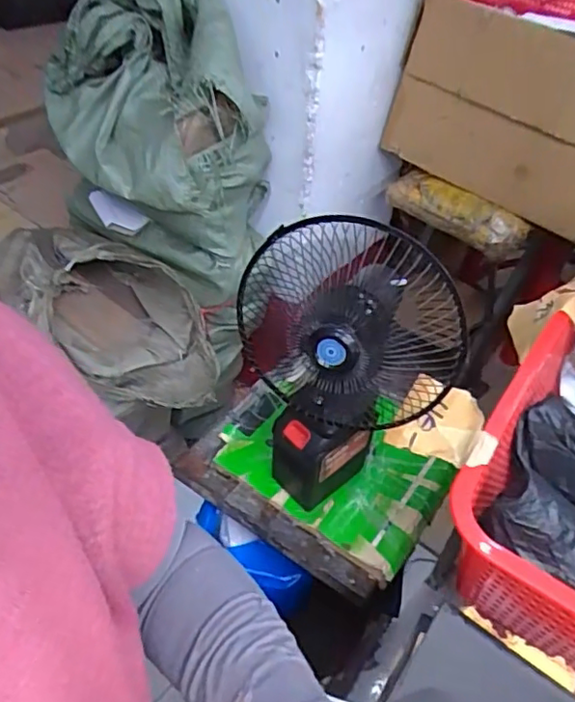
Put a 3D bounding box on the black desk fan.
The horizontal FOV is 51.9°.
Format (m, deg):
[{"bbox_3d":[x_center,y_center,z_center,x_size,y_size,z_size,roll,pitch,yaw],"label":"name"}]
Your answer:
[{"bbox_3d":[0.054,0.049,0.623,0.119,0.395,0.182,-31,54,-31],"label":"black desk fan"}]

